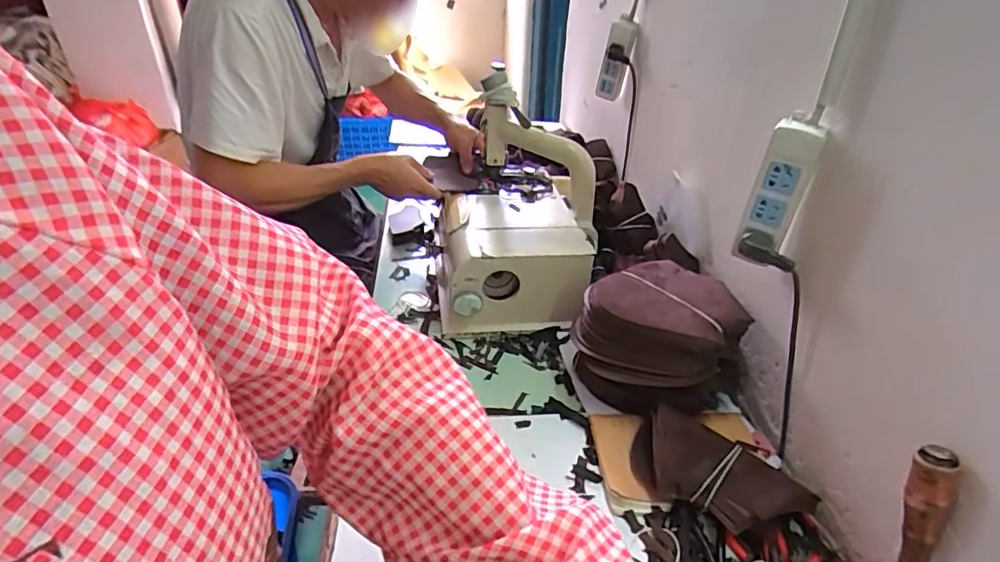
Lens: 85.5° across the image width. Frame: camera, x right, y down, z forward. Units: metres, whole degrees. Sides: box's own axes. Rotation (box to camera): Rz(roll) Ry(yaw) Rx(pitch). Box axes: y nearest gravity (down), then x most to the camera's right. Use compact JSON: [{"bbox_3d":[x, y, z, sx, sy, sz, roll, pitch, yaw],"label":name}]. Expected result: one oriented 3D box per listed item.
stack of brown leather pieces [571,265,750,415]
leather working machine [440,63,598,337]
[{"bbox_3d":[0.221,0.081,0.766,0.220,0.137,0.212,14,36,18],"label":"stack of brown leather pieces"},{"bbox_3d":[0.031,-0.128,0.931,0.277,0.297,0.309,0,34,-3],"label":"leather working machine"}]

